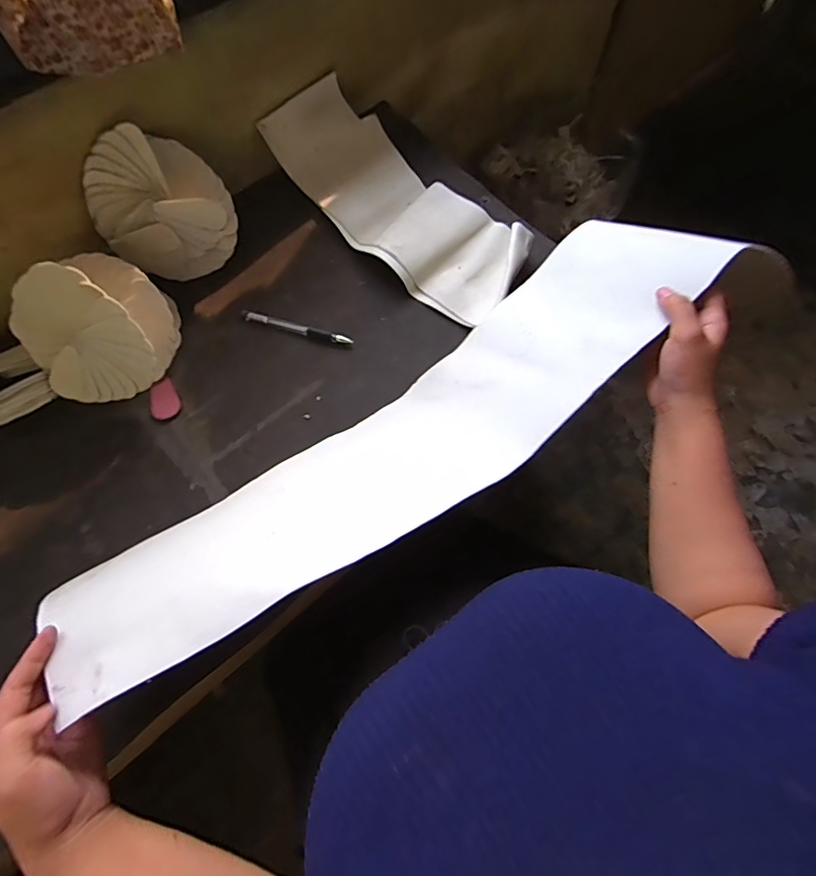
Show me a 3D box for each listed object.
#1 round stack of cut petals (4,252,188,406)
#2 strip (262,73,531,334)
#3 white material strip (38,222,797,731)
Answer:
[{"bbox_3d":[-0.305,-0.110,0.479,0.142,0.112,0.119,-43,75,-15],"label":"round stack of cut petals"},{"bbox_3d":[-0.010,-0.282,0.576,0.137,0.065,0.350,-40,74,-15],"label":"strip"},{"bbox_3d":[0.004,-0.006,0.429,0.633,0.105,0.144,-34,73,-11],"label":"white material strip"}]

